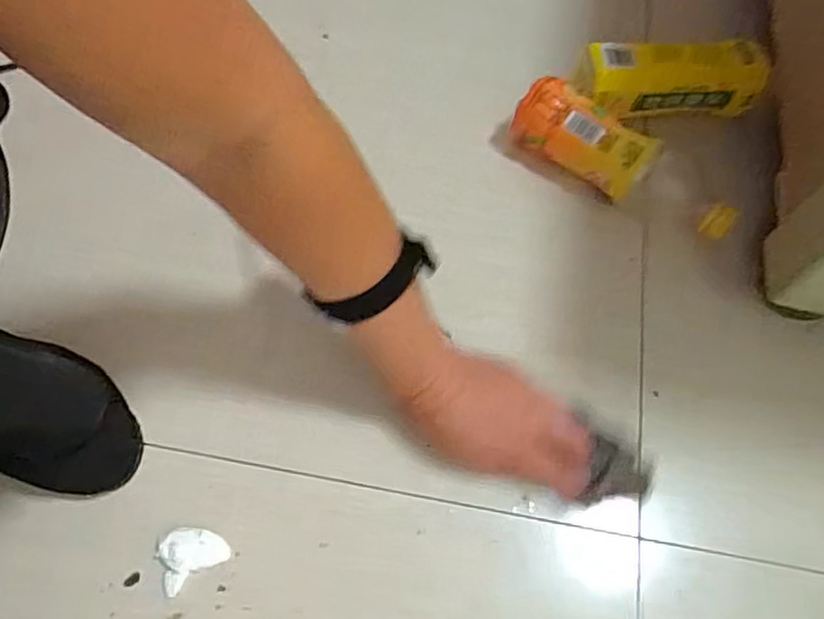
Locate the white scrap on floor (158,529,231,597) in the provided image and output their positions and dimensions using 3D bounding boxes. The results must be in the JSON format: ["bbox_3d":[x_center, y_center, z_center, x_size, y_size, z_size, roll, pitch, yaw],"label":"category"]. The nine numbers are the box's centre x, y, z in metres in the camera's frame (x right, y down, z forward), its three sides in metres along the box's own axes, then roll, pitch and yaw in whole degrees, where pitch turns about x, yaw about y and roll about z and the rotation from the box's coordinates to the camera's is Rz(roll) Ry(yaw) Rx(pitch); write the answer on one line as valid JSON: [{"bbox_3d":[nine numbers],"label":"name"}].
[{"bbox_3d":[-0.154,0.168,0.428,0.047,0.010,0.035,-32,69,-16],"label":"white scrap on floor"}]

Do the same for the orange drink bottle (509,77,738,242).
[{"bbox_3d":[0.187,-0.129,0.551,0.205,0.067,0.057,36,69,14],"label":"orange drink bottle"}]

